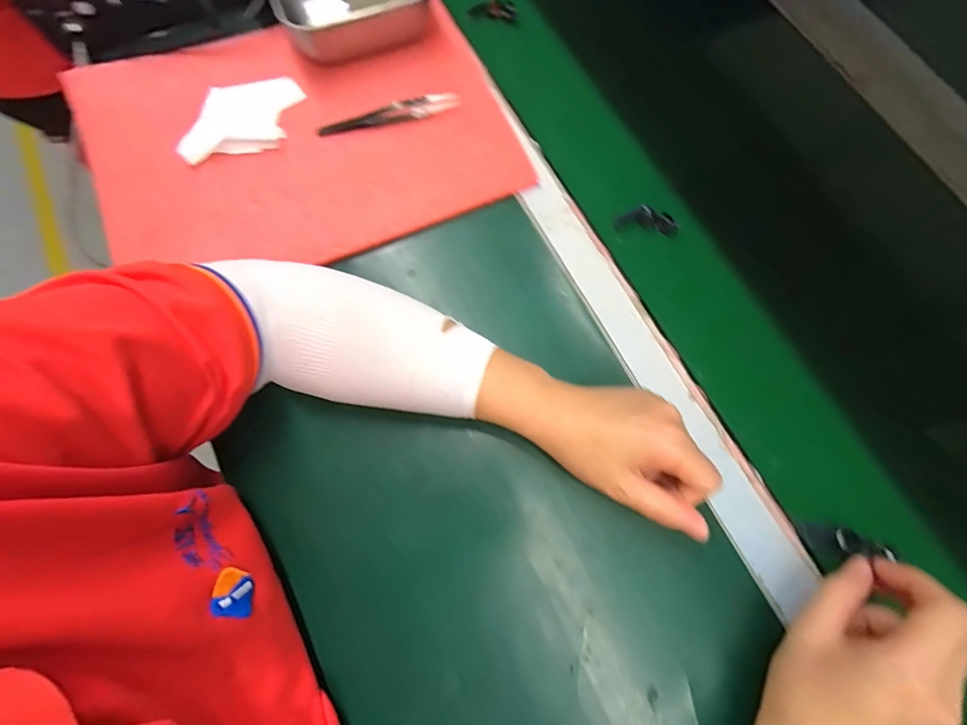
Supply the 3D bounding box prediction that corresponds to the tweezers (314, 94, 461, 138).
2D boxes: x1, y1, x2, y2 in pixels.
[{"bbox_3d":[-0.084,-0.218,0.386,0.123,0.016,0.014,-10,73,-2],"label":"tweezers"}]

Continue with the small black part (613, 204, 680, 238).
[{"bbox_3d":[0.139,-0.120,0.372,0.053,0.014,0.017,8,74,3],"label":"small black part"}]

